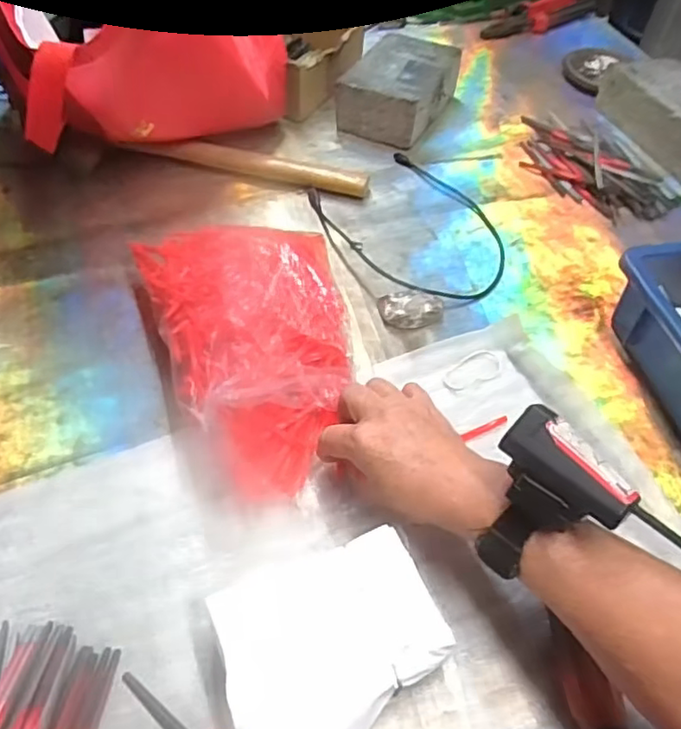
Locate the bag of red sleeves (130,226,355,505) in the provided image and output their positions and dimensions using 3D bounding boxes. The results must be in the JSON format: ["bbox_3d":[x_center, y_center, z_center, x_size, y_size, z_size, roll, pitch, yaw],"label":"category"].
[{"bbox_3d":[-0.064,-0.027,0.484,0.138,0.078,0.240,-16,54,-16],"label":"bag of red sleeves"}]

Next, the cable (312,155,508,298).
[{"bbox_3d":[0.071,-0.141,0.620,0.171,0.019,0.211,-25,57,-22],"label":"cable"}]

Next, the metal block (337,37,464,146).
[{"bbox_3d":[0.073,-0.334,0.751,0.108,0.060,0.162,21,53,13],"label":"metal block"}]

